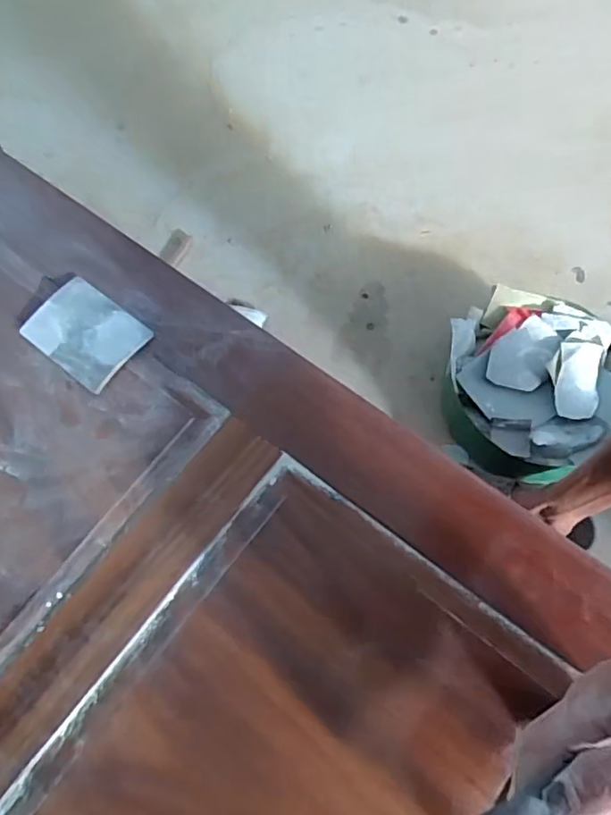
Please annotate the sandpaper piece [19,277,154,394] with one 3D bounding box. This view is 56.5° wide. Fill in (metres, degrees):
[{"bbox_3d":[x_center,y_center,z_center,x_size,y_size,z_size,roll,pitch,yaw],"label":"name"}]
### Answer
[{"bbox_3d":[-0.200,-0.069,0.516,0.100,0.012,0.074,36,74,14],"label":"sandpaper piece"}]

